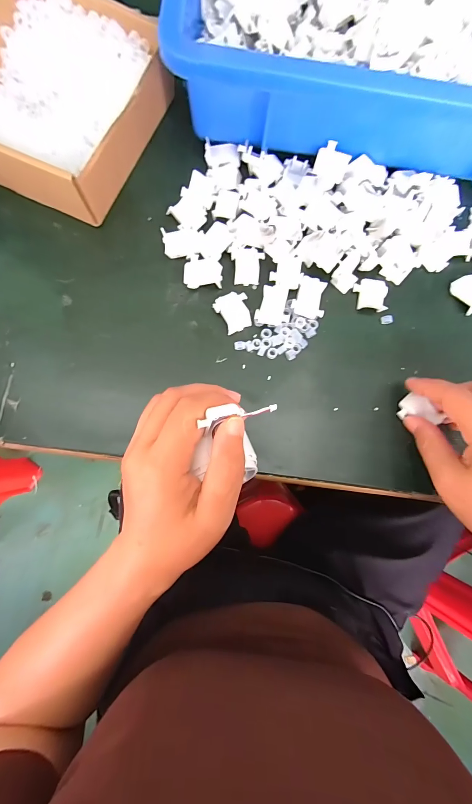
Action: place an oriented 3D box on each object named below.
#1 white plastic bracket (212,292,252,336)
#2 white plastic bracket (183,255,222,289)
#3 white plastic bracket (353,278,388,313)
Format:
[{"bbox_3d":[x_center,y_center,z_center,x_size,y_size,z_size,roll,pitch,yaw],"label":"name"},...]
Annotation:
[{"bbox_3d":[-0.002,-0.080,0.279,0.029,0.004,0.033,-23,85,-6],"label":"white plastic bracket"},{"bbox_3d":[-0.029,-0.117,0.285,0.034,0.004,0.029,4,82,-3],"label":"white plastic bracket"},{"bbox_3d":[0.124,-0.099,0.291,0.029,0.006,0.029,8,82,15],"label":"white plastic bracket"}]

